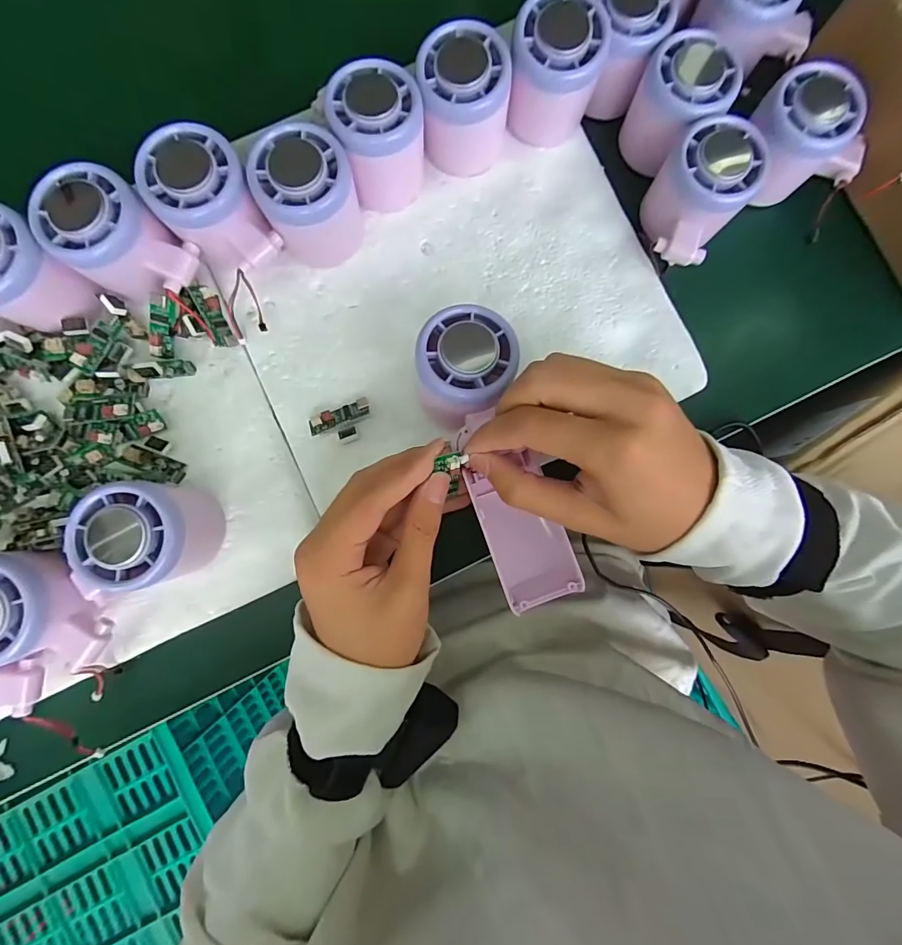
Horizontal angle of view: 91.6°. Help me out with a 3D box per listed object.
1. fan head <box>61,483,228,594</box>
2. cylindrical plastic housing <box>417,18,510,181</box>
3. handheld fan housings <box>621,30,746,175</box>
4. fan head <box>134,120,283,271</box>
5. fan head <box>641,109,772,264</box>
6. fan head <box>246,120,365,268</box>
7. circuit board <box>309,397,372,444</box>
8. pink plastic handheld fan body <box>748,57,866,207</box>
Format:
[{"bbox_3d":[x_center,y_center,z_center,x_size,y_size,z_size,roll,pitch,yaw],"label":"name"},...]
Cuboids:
[{"bbox_3d":[-0.164,0.035,0.246,0.061,0.056,0.055,-5,84,-1],"label":"fan head"},{"bbox_3d":[0.009,-0.230,0.275,0.053,0.057,0.046,7,84,0],"label":"cylindrical plastic housing"},{"bbox_3d":[0.143,-0.233,0.281,0.056,0.052,0.051,0,84,-1],"label":"handheld fan housings"},{"bbox_3d":[-0.139,-0.152,0.262,0.055,0.061,0.068,-26,85,-3],"label":"fan head"},{"bbox_3d":[0.153,-0.173,0.277,0.054,0.049,0.070,35,84,3],"label":"fan head"},{"bbox_3d":[-0.085,-0.163,0.265,0.056,0.060,0.052,-20,84,-3],"label":"fan head"},{"bbox_3d":[-0.068,-0.031,0.278,0.038,0.009,0.023,-26,85,-3],"label":"circuit board"},{"bbox_3d":[0.228,-0.215,0.285,0.074,0.054,0.057,-7,84,-1],"label":"pink plastic handheld fan body"}]

